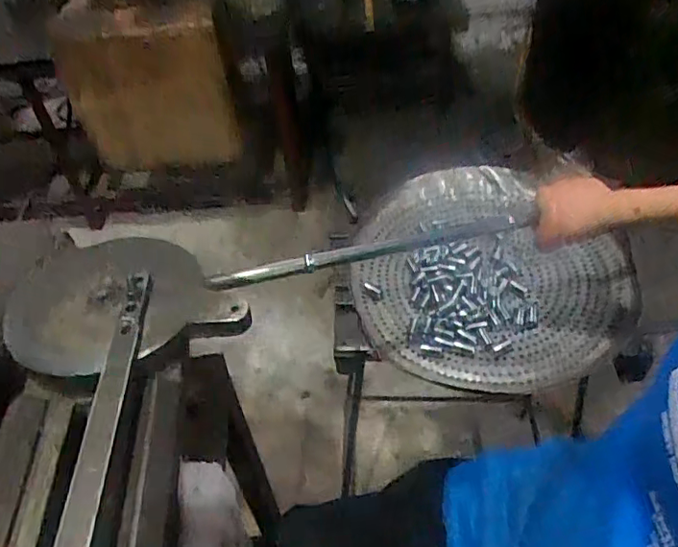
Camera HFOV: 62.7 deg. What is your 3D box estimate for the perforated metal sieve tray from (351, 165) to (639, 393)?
[{"bbox_3d":[0.211,-0.016,0.803,0.374,0.073,0.388,1,45,5],"label":"perforated metal sieve tray"}]

